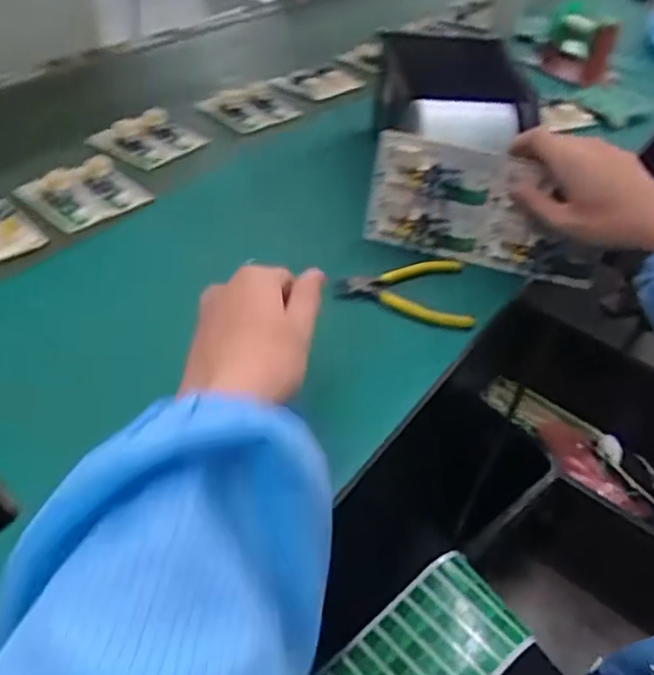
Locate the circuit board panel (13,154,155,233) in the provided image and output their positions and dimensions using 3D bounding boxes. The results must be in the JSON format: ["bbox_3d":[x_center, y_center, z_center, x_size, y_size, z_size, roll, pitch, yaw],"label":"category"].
[{"bbox_3d":[-0.247,-0.148,0.661,0.083,0.026,0.105,30,48,27],"label":"circuit board panel"}]

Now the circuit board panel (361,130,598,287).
[{"bbox_3d":[0.147,-0.119,0.605,0.214,0.103,0.021,14,23,6],"label":"circuit board panel"}]

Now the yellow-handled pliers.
[{"bbox_3d":[0.066,-0.044,0.580,0.120,0.012,0.094,1,41,-3],"label":"yellow-handled pliers"}]

